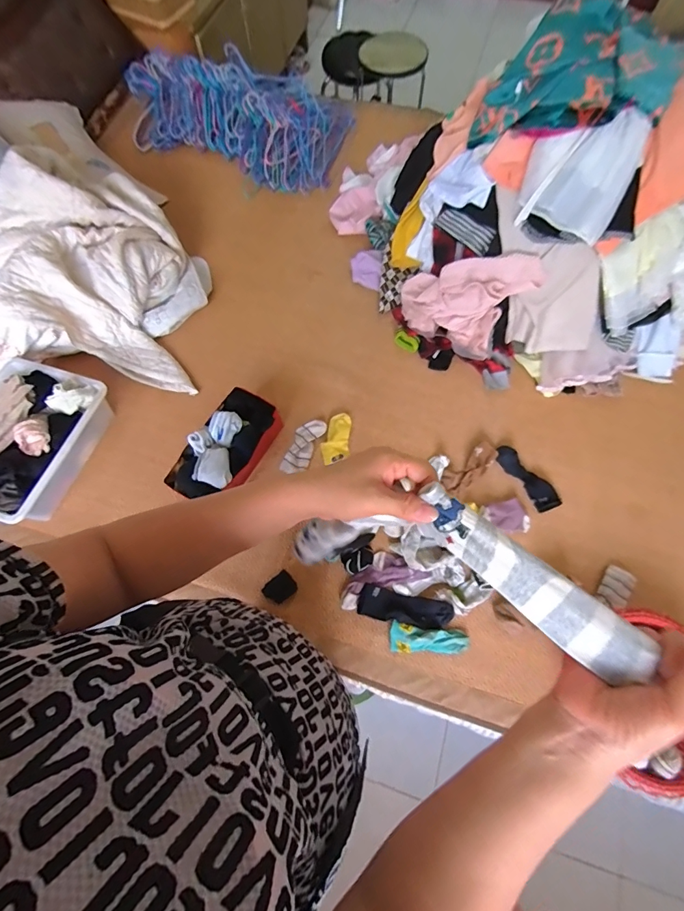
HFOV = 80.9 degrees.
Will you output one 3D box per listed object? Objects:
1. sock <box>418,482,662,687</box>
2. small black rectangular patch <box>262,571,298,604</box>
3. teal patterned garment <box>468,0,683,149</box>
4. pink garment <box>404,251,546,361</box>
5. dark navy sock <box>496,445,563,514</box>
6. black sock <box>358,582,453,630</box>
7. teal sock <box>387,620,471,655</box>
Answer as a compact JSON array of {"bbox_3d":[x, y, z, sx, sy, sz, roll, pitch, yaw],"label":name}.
[{"bbox_3d":[0.145,0.102,0.324,0.201,0.013,0.046,39,108,14],"label":"sock"},{"bbox_3d":[-0.135,0.290,0.873,0.066,0.019,0.052,-37,73,-11],"label":"small black rectangular patch"},{"bbox_3d":[0.516,-0.849,0.892,0.394,0.142,0.270,6,70,4],"label":"teal patterned garment"},{"bbox_3d":[0.307,-0.405,1.038,0.307,0.184,0.194,27,73,11],"label":"pink garment"},{"bbox_3d":[0.442,0.051,0.955,0.061,0.021,0.180,-32,72,-10],"label":"dark navy sock"},{"bbox_3d":[0.133,0.325,0.848,0.191,0.021,0.062,11,70,5],"label":"black sock"},{"bbox_3d":[0.178,0.375,0.817,0.160,0.021,0.055,2,70,2],"label":"teal sock"}]

